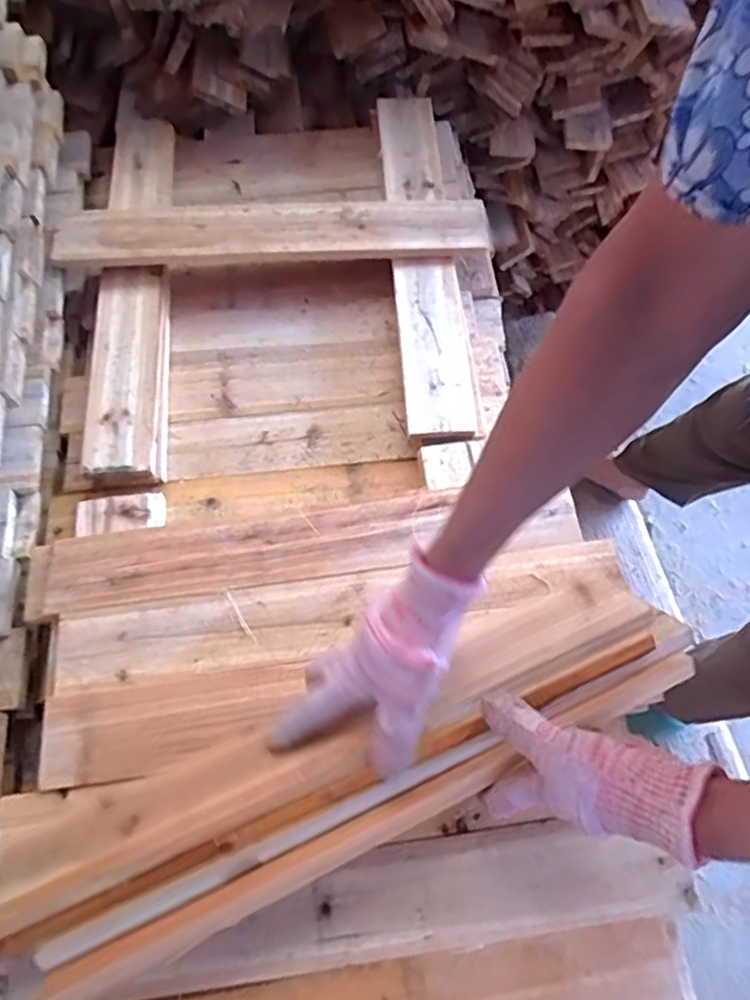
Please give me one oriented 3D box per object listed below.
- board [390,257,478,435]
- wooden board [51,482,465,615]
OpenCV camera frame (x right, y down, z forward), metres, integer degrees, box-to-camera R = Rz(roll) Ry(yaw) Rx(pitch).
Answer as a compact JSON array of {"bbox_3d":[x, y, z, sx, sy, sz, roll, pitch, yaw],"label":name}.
[{"bbox_3d":[0.065,-0.174,0.728,0.076,0.034,0.203,-4,67,-1],"label":"board"},{"bbox_3d":[-0.118,0.044,0.593,0.370,0.010,0.082,-6,67,-2],"label":"wooden board"}]

